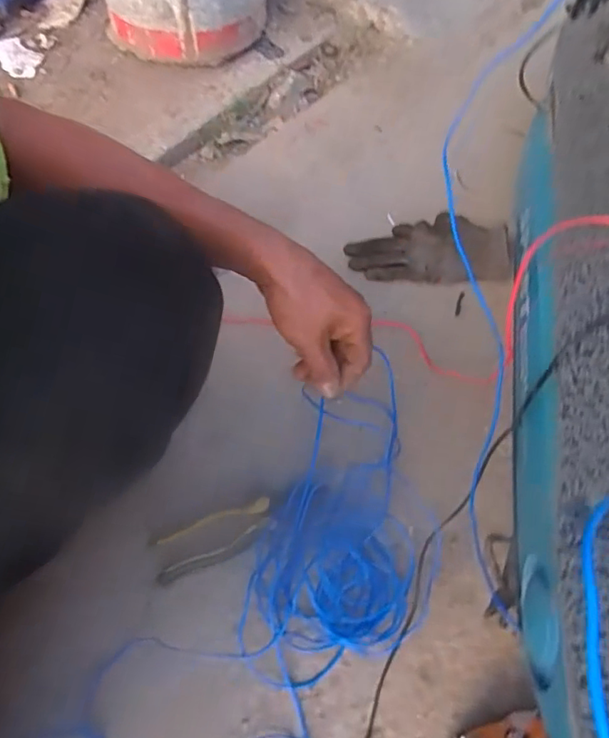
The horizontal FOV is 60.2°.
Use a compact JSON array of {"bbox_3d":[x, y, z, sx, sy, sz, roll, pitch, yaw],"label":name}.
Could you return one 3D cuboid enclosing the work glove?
[{"bbox_3d":[0.164,-0.168,0.707,0.212,0.043,0.109,5,65,4],"label":"work glove"}]

